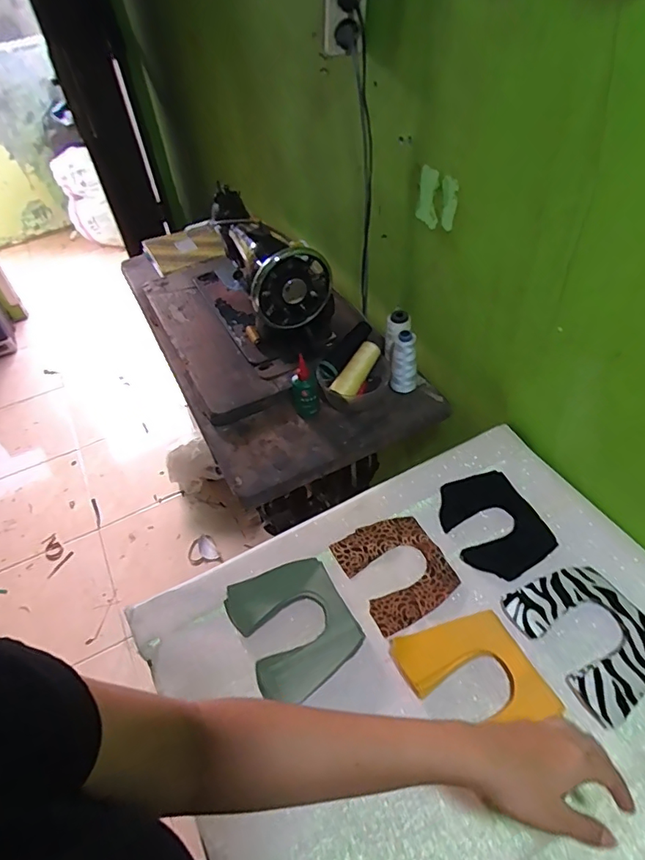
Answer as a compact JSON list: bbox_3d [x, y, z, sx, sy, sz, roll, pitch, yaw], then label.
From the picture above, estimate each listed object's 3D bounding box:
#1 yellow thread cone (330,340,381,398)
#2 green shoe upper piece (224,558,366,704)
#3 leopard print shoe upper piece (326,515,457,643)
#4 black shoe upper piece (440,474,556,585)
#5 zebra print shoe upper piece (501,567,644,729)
[{"bbox_3d":[0.057,-0.101,0.847,0.034,0.036,0.109,28,72,27],"label":"yellow thread cone"},{"bbox_3d":[-0.033,0.233,0.610,0.126,0.021,0.149,-25,52,-16],"label":"green shoe upper piece"},{"bbox_3d":[0.096,0.178,0.660,0.120,0.008,0.137,-26,53,-13],"label":"leopard print shoe upper piece"},{"bbox_3d":[0.231,0.126,0.690,0.121,0.007,0.148,-22,52,-9],"label":"black shoe upper piece"},{"bbox_3d":[0.302,0.227,0.575,0.123,0.009,0.151,-26,50,-15],"label":"zebra print shoe upper piece"}]

